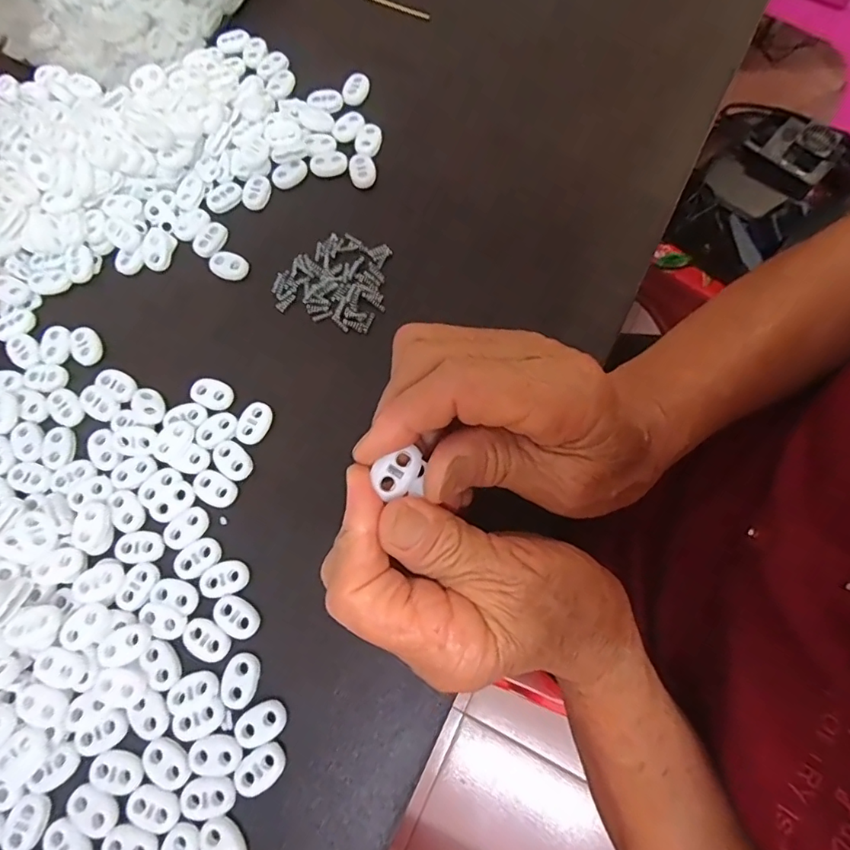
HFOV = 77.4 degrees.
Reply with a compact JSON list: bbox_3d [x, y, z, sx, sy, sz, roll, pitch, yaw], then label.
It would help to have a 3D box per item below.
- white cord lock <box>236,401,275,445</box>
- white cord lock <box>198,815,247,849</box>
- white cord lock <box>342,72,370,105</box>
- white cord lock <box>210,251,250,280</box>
[{"bbox_3d":[-0.088,-0.001,0.274,0.015,0.004,0.022,23,74,8],"label":"white cord lock"},{"bbox_3d":[-0.083,0.172,0.215,0.022,0.004,0.015,43,77,13],"label":"white cord lock"},{"bbox_3d":[-0.044,-0.214,0.338,0.016,0.004,0.023,16,73,6],"label":"white cord lock"},{"bbox_3d":[-0.112,-0.091,0.304,0.022,0.004,0.015,24,74,8],"label":"white cord lock"}]

